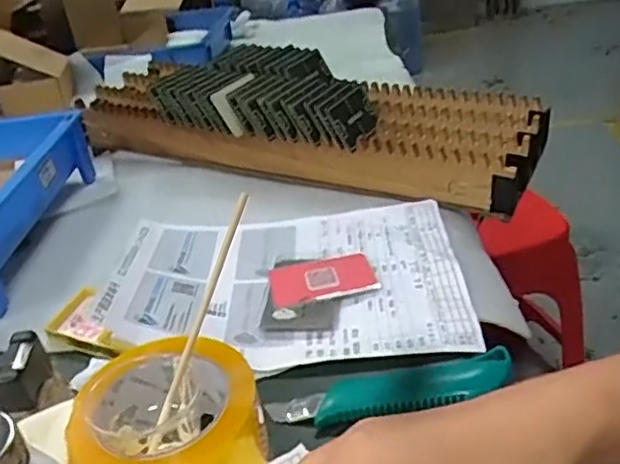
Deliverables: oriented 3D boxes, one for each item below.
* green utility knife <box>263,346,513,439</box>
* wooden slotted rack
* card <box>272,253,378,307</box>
[{"bbox_3d":[0.053,0.104,0.423,0.159,0.016,0.040,-8,32,-2],"label":"green utility knife"},{"bbox_3d":[-0.019,-0.131,0.767,0.548,0.061,0.172,12,37,28],"label":"wooden slotted rack"},{"bbox_3d":[0.010,0.038,0.541,0.085,0.004,0.056,-10,35,-6],"label":"card"}]

